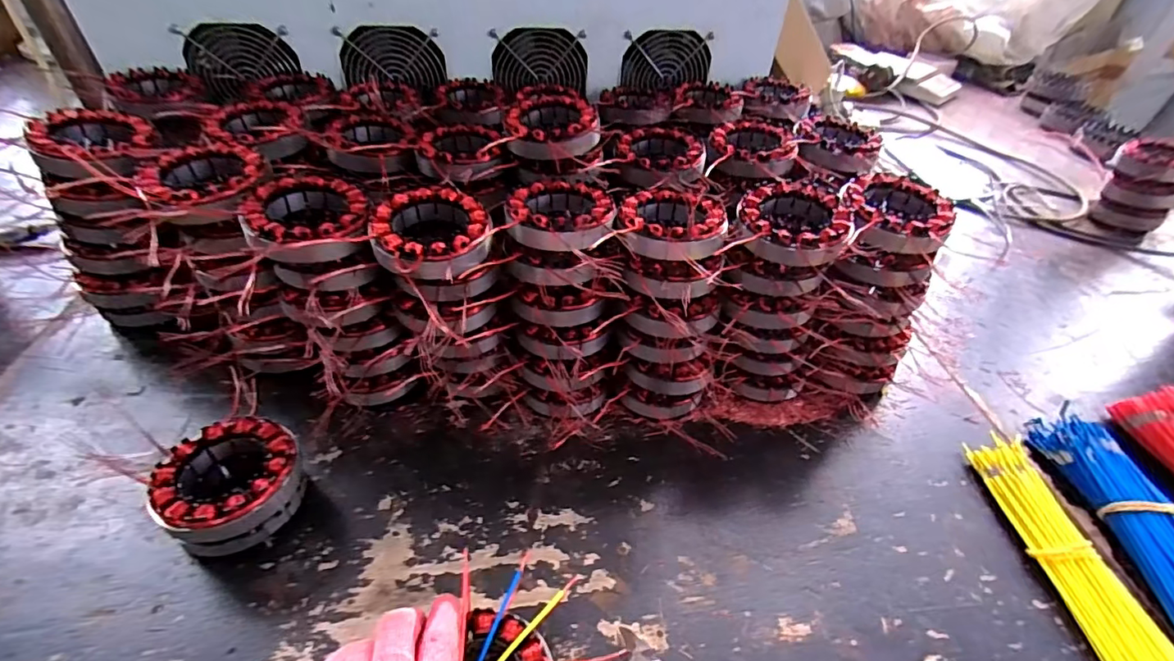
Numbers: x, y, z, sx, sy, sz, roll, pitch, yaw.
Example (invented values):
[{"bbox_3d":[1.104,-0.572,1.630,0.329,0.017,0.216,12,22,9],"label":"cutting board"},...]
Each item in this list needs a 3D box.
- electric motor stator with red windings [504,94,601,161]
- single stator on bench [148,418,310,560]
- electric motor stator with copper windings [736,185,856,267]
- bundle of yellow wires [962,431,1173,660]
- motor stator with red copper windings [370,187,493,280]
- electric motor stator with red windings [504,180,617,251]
[{"bbox_3d":[-0.032,-0.185,0.467,0.084,0.028,0.093,-5,44,-10],"label":"electric motor stator with red windings"},{"bbox_3d":[-0.251,0.116,0.369,0.082,0.065,0.088,2,43,-2],"label":"single stator on bench"},{"bbox_3d":[0.167,-0.084,0.415,0.083,0.034,0.091,19,45,15],"label":"electric motor stator with copper windings"},{"bbox_3d":[0.373,0.190,0.374,0.061,0.025,0.246,2,43,-2],"label":"bundle of yellow wires"},{"bbox_3d":[-0.118,-0.076,0.384,0.082,0.026,0.083,-16,47,-20],"label":"motor stator with red copper windings"},{"bbox_3d":[-0.019,-0.095,0.411,0.082,0.030,0.084,2,43,-2],"label":"electric motor stator with red windings"}]

